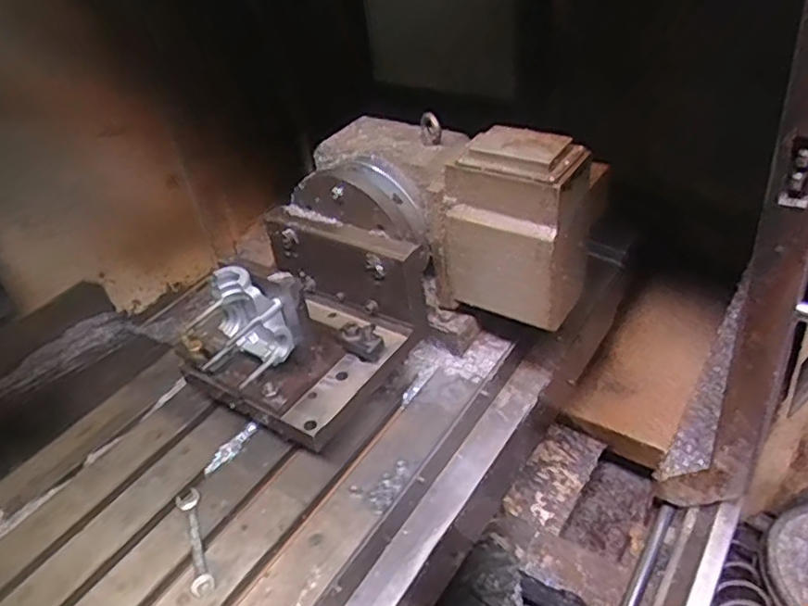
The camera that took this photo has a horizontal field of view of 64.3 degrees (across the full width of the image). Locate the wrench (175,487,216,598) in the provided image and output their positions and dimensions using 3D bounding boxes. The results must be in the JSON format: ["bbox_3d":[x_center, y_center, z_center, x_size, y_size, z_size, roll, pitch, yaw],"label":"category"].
[{"bbox_3d":[-0.309,0.350,0.952,0.034,0.007,0.184,-20,39,-15],"label":"wrench"}]

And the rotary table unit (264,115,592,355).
[{"bbox_3d":[0.035,-0.119,1.099,0.489,0.327,0.265,20,45,31],"label":"rotary table unit"}]

